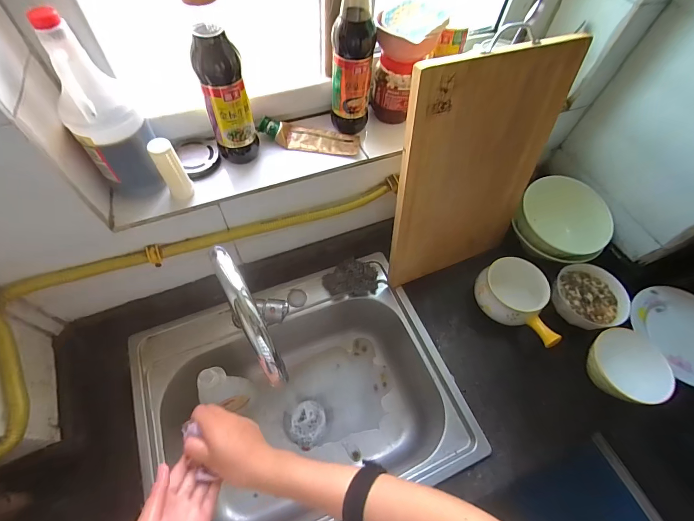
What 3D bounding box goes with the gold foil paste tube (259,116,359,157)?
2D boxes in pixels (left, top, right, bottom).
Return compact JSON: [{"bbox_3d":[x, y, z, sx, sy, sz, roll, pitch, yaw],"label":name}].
[{"bbox_3d":[-0.060,-0.217,0.578,0.162,0.032,0.060,6,59,-1],"label":"gold foil paste tube"}]

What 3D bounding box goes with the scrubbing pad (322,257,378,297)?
[{"bbox_3d":[0.011,0.035,0.722,0.116,0.038,0.072,-4,59,-7],"label":"scrubbing pad"}]

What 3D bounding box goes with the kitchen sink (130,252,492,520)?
[{"bbox_3d":[-0.083,0.283,0.689,0.526,0.224,0.419,-19,62,-15],"label":"kitchen sink"}]

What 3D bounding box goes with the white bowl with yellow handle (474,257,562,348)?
[{"bbox_3d":[0.356,0.092,0.713,0.132,0.112,0.177,-34,67,-22],"label":"white bowl with yellow handle"}]

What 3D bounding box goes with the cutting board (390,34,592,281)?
[{"bbox_3d":[0.231,-0.139,0.611,0.312,0.431,0.020,-20,51,-17],"label":"cutting board"}]

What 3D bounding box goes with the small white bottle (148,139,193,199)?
[{"bbox_3d":[-0.241,-0.124,0.473,0.032,0.084,0.029,-26,64,-18],"label":"small white bottle"}]

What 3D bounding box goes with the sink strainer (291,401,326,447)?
[{"bbox_3d":[-0.086,0.363,0.762,0.074,0.008,0.089,3,59,-3],"label":"sink strainer"}]

